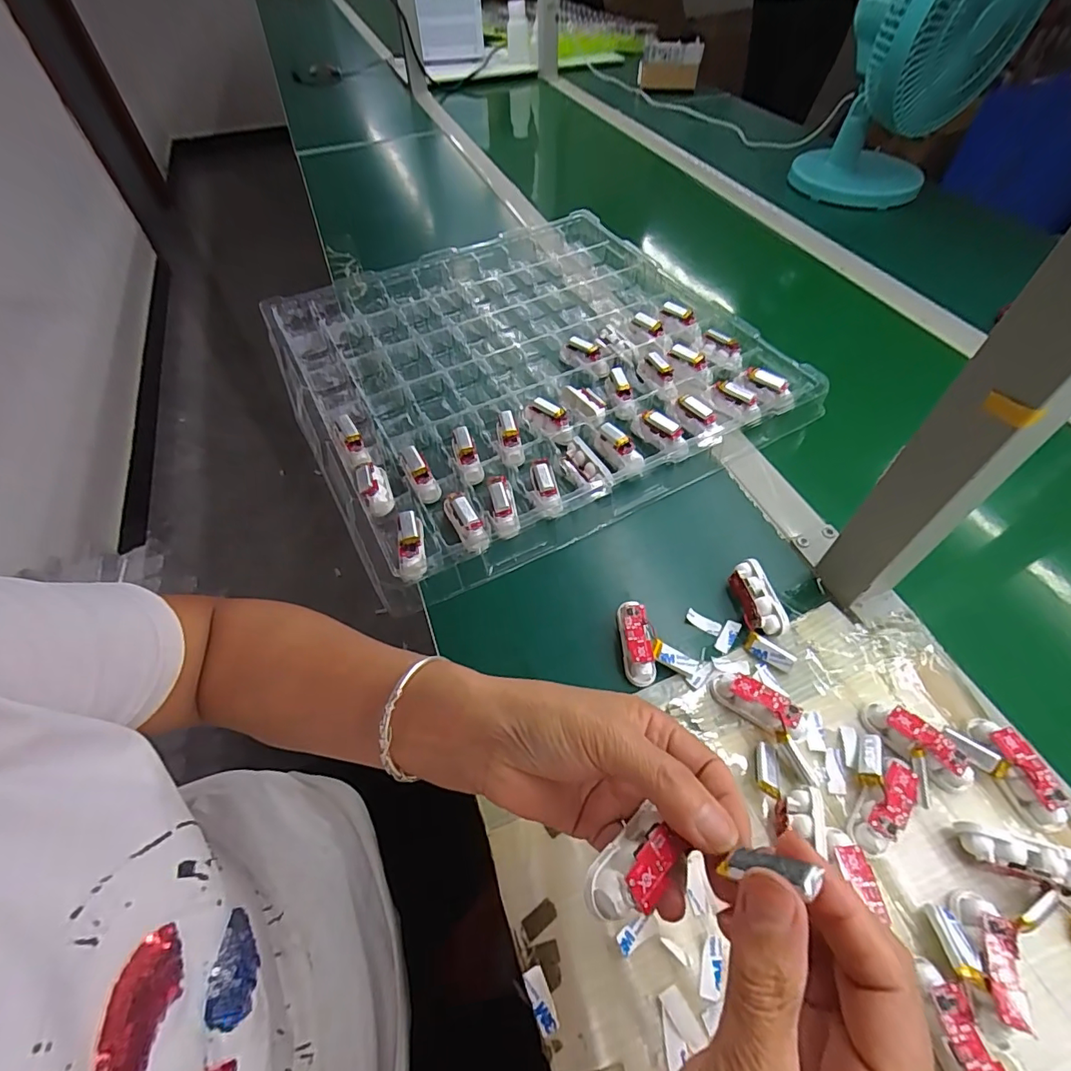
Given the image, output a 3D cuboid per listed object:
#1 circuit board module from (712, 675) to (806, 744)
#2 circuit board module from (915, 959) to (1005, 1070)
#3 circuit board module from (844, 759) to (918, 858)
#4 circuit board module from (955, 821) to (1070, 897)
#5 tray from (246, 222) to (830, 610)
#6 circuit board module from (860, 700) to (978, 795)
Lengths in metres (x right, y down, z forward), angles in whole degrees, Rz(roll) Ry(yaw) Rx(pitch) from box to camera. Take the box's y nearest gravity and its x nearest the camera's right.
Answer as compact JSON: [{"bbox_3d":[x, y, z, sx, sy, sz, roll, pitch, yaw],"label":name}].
[{"bbox_3d":[0.149,0.112,0.332,0.060,0.019,0.020,29,60,21],"label":"circuit board module"},{"bbox_3d":[0.201,0.241,0.236,0.019,0.019,0.061,-13,55,-7],"label":"circuit board module"},{"bbox_3d":[0.203,0.160,0.294,0.020,0.019,0.064,32,62,23],"label":"circuit board module"},{"bbox_3d":[0.267,0.178,0.275,0.059,0.022,0.021,13,56,11],"label":"circuit board module"},{"bbox_3d":[-0.016,-0.200,0.563,0.475,0.036,0.477,-25,57,-15],"label":"tray"},{"bbox_3d":[0.239,0.130,0.313,0.019,0.019,0.061,-38,61,-22],"label":"circuit board module"}]

